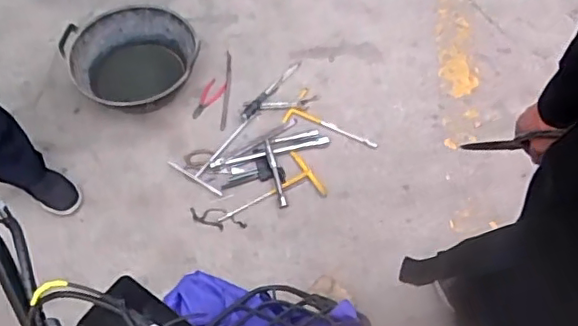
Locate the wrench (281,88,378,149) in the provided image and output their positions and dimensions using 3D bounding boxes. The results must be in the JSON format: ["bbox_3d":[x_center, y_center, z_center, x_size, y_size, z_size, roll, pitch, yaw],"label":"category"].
[{"bbox_3d":[0.134,-0.130,1.702,0.274,0.016,0.135,22,62,11],"label":"wrench"}]

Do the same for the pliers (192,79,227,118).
[{"bbox_3d":[-0.244,-0.188,1.739,0.060,0.009,0.142,29,64,15],"label":"pliers"}]

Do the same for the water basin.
[{"bbox_3d":[-0.458,-0.312,1.748,0.344,0.131,0.345,0,60,-1],"label":"water basin"}]

